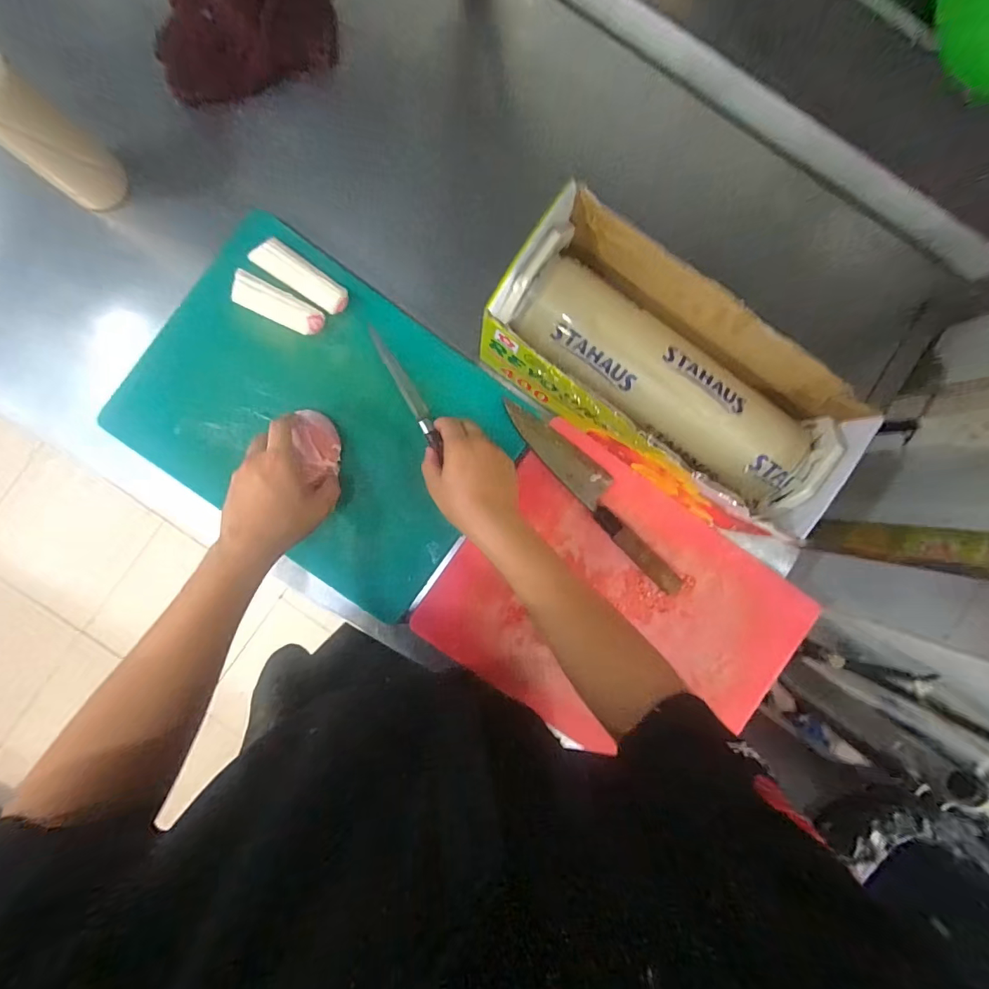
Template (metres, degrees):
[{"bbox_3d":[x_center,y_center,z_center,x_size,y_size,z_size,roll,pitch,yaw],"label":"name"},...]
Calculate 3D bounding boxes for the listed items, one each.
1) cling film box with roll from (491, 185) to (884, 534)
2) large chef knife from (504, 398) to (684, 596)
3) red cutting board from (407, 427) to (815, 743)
[{"bbox_3d":[0.170,-0.115,0.459,0.345,0.114,0.167,33,89,-4],"label":"cling film box with roll"},{"bbox_3d":[0.117,0.000,0.508,0.041,0.021,0.277,-41,93,-2],"label":"large chef knife"},{"bbox_3d":[0.147,0.137,0.523,0.387,0.023,0.298,33,90,-2],"label":"red cutting board"}]

